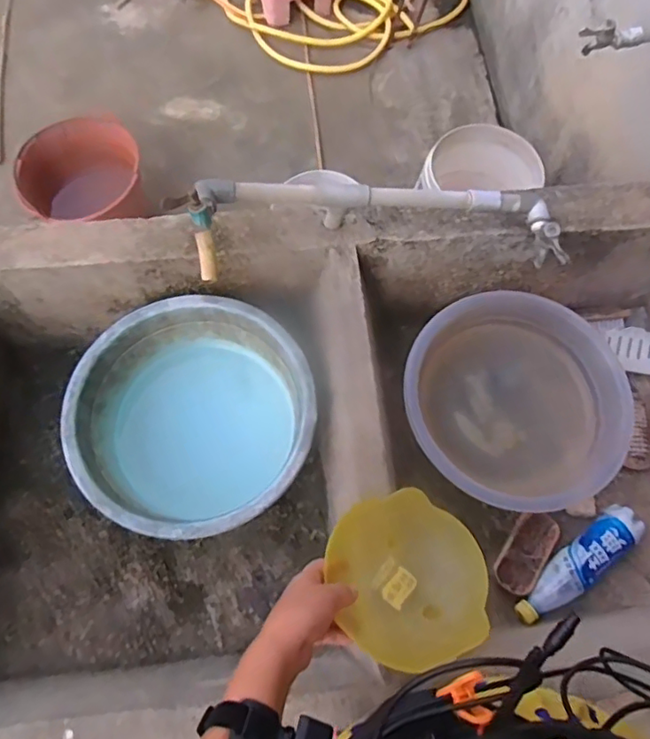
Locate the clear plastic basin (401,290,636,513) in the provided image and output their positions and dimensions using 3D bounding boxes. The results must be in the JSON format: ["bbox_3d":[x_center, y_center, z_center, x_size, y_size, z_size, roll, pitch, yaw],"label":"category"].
[{"bbox_3d":[0.294,0.049,0.942,0.333,0.124,0.319,1,70,-2],"label":"clear plastic basin"}]

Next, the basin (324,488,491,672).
[{"bbox_3d":[0.094,0.237,0.662,0.163,0.078,0.181,-17,71,-8],"label":"basin"}]

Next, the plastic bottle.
[{"bbox_3d":[0.378,0.293,0.858,0.230,0.050,0.067,-34,75,-13],"label":"plastic bottle"}]

